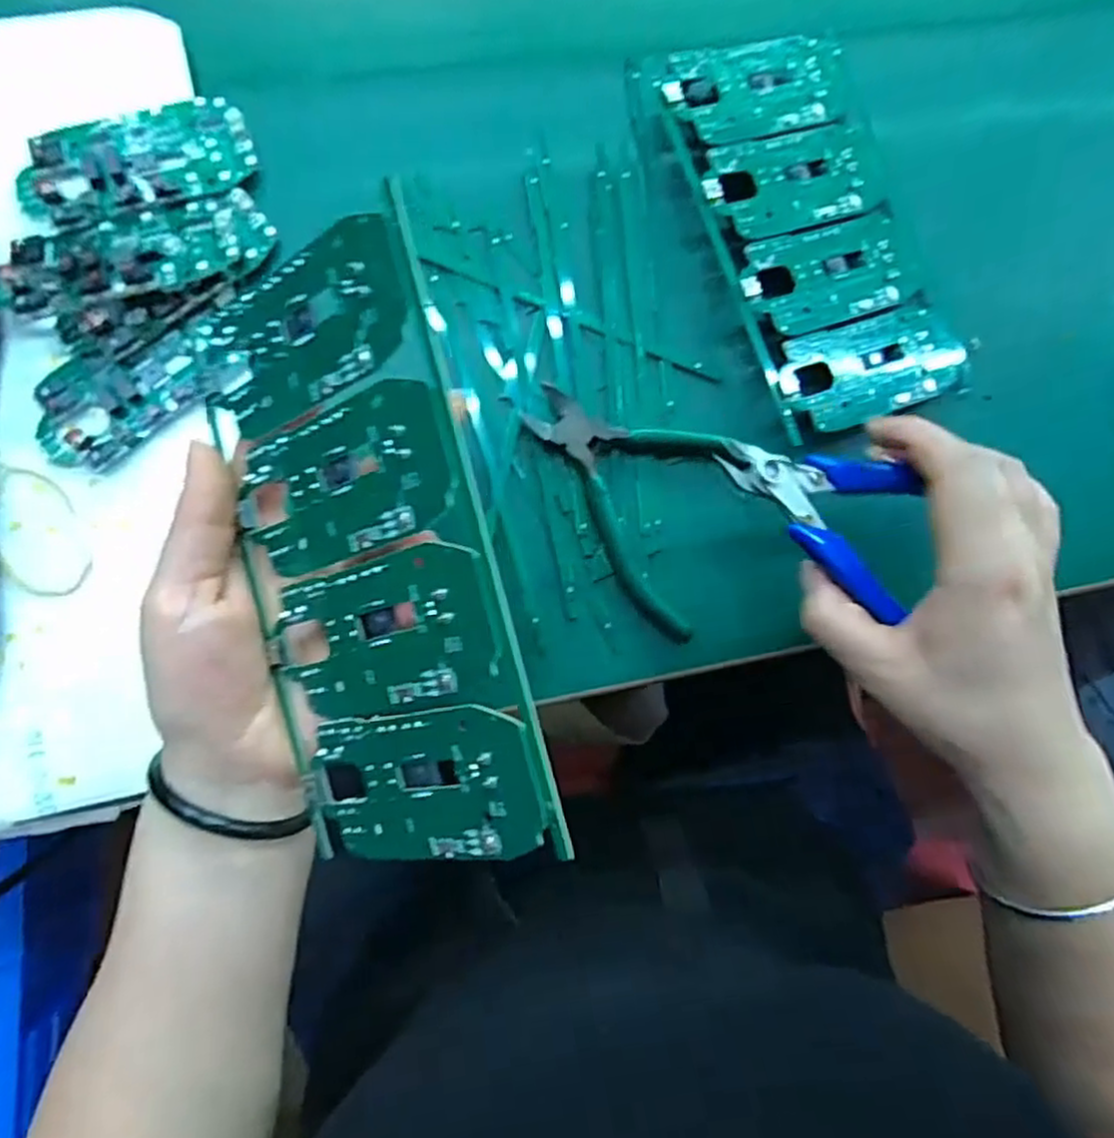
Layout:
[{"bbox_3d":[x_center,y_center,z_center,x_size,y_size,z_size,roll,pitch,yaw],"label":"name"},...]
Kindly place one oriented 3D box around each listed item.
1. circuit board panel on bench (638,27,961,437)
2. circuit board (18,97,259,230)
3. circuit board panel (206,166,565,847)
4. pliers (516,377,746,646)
[{"bbox_3d":[0.120,-0.162,0.346,0.105,0.021,0.188,-21,86,-8],"label":"circuit board panel on bench"},{"bbox_3d":[-0.180,-0.175,0.313,0.094,0.009,0.042,-25,87,-8],"label":"circuit board"},{"bbox_3d":[-0.059,-0.003,0.224,0.101,0.004,0.183,-15,89,34],"label":"circuit board panel"},{"bbox_3d":[0.027,-0.027,0.329,0.098,0.014,0.089,19,82,-4],"label":"pliers"}]

